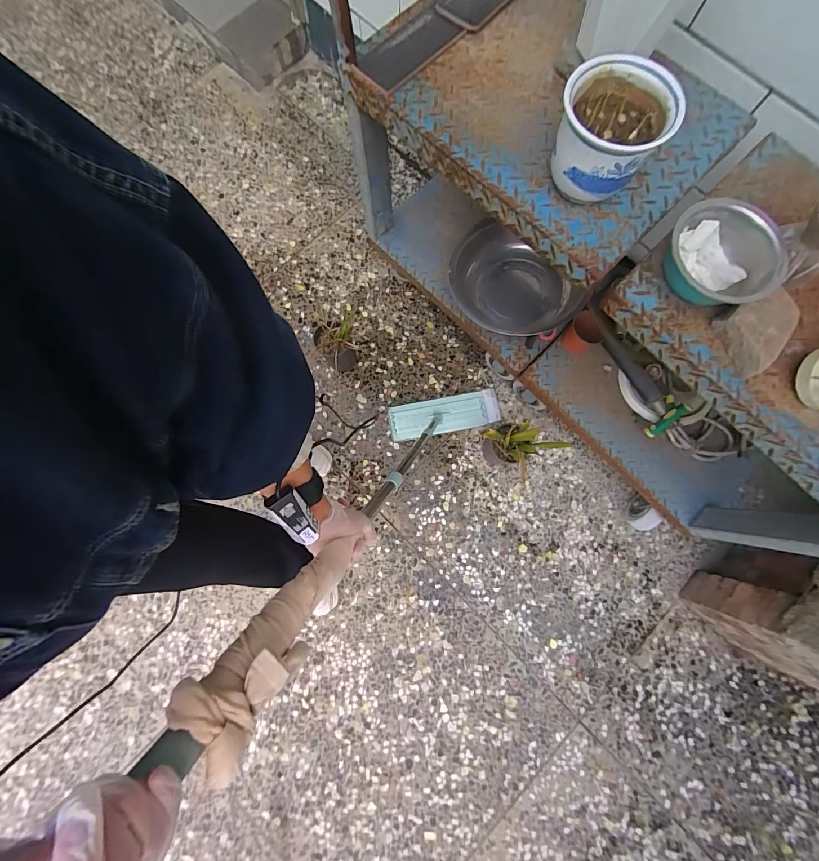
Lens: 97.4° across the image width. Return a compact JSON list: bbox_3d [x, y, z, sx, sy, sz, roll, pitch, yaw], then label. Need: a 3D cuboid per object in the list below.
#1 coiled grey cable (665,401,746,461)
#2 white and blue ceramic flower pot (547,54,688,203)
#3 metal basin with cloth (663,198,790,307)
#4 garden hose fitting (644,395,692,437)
[{"bbox_3d":[0.829,0.014,1.002,0.197,0.055,0.153,40,82,6],"label":"coiled grey cable"},{"bbox_3d":[0.292,-0.424,0.549,0.155,0.158,0.146,0,80,0],"label":"white and blue ceramic flower pot"},{"bbox_3d":[0.489,-0.277,0.567,0.171,0.080,0.154,38,82,6],"label":"metal basin with cloth"},{"bbox_3d":[0.685,-0.031,0.967,0.051,0.052,0.119,34,114,9],"label":"garden hose fitting"}]

